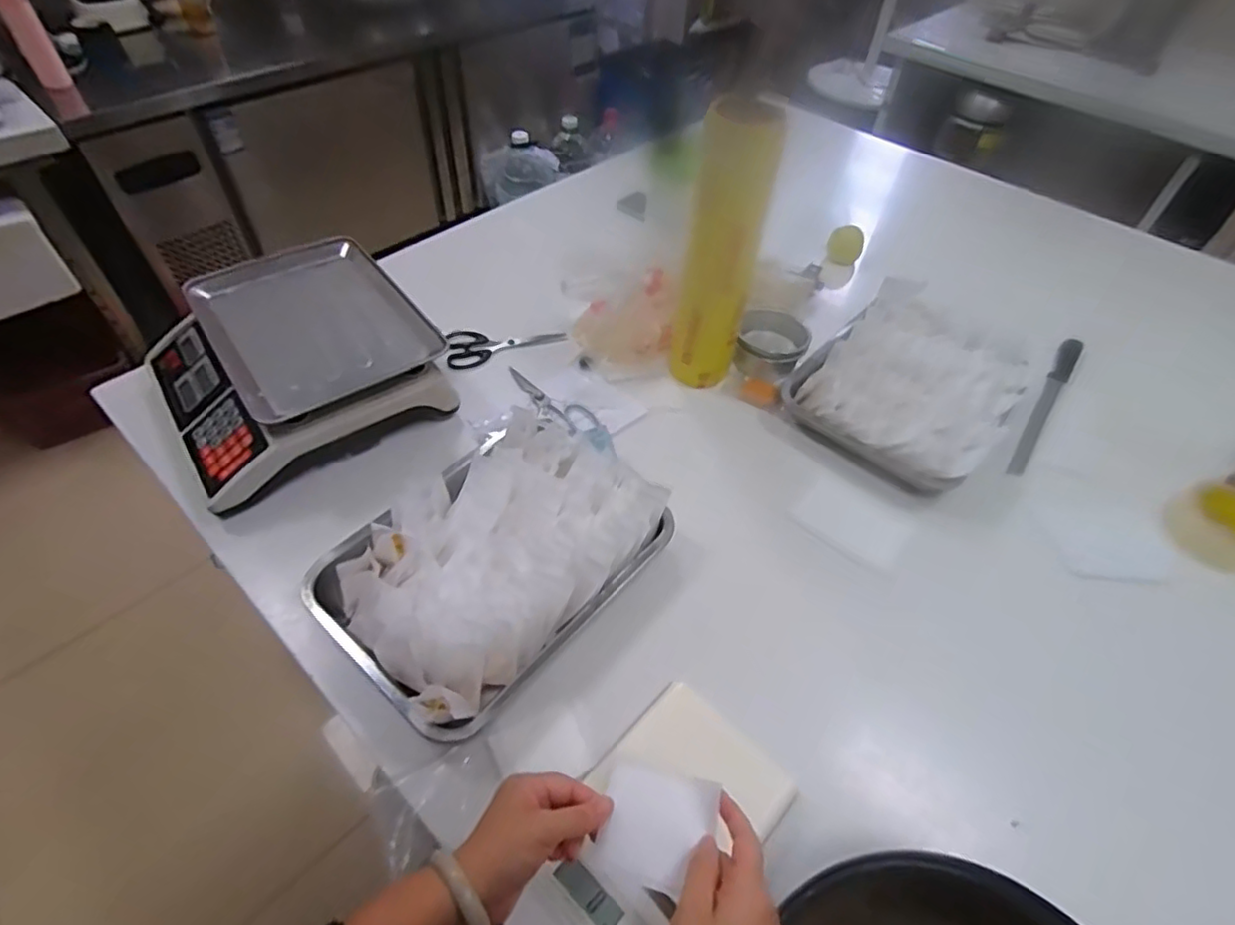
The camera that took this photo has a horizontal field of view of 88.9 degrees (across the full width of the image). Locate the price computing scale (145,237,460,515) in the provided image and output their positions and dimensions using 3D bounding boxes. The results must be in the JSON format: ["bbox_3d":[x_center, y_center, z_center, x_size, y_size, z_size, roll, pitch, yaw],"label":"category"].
[{"bbox_3d":[-0.435,-0.147,0.826,0.318,0.096,0.334,-29,57,-25],"label":"price computing scale"}]

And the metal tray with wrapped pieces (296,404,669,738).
[{"bbox_3d":[-0.132,0.096,0.678,0.254,0.064,0.335,35,56,24],"label":"metal tray with wrapped pieces"}]

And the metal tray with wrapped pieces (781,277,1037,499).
[{"bbox_3d":[0.431,-0.123,0.903,0.263,0.058,0.368,37,57,25],"label":"metal tray with wrapped pieces"}]

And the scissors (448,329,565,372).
[{"bbox_3d":[-0.174,-0.187,0.961,0.180,0.017,0.072,-18,58,-19],"label":"scissors"}]

